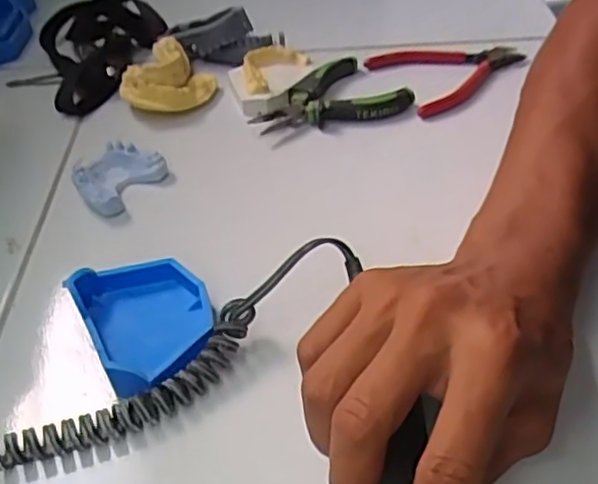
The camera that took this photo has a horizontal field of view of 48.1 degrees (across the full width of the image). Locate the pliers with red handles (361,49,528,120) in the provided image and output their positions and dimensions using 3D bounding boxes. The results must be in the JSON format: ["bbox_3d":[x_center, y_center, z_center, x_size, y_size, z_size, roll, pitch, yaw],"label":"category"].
[{"bbox_3d":[0.122,-0.138,0.536,0.114,0.011,0.087,-20,47,-18],"label":"pliers with red handles"}]

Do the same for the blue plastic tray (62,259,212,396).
[{"bbox_3d":[-0.077,0.038,0.346,0.061,0.022,0.076,-25,49,-22],"label":"blue plastic tray"}]

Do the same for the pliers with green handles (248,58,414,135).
[{"bbox_3d":[0.021,-0.103,0.500,0.109,0.018,0.077,-30,51,-25],"label":"pliers with green handles"}]

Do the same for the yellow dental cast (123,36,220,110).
[{"bbox_3d":[-0.102,-0.131,0.520,0.070,0.030,0.072,-9,45,-8],"label":"yellow dental cast"}]

